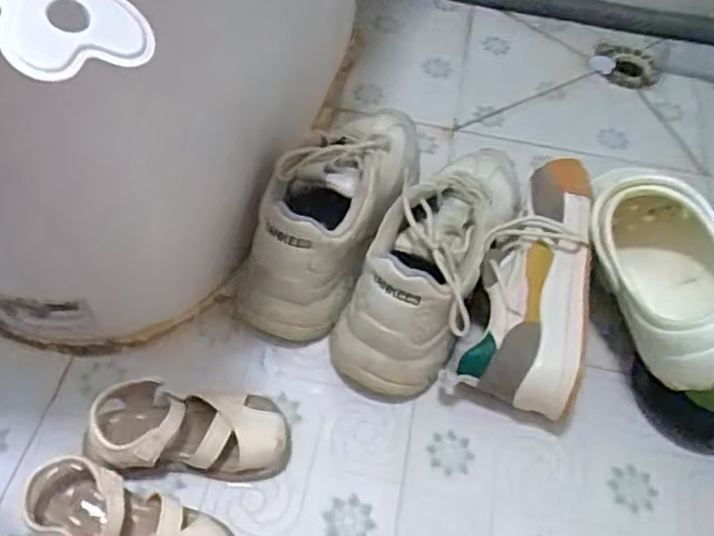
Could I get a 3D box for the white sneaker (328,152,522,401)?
[{"bbox_3d":[0.076,-0.015,0.658,0.096,0.118,0.264,25,53,15],"label":"white sneaker"}]

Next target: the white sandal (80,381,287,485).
[{"bbox_3d":[-0.130,0.125,0.569,0.148,0.054,0.072,-1,51,-6],"label":"white sandal"}]

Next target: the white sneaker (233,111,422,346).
[{"bbox_3d":[-0.020,-0.065,0.689,0.091,0.119,0.270,21,52,12],"label":"white sneaker"}]

